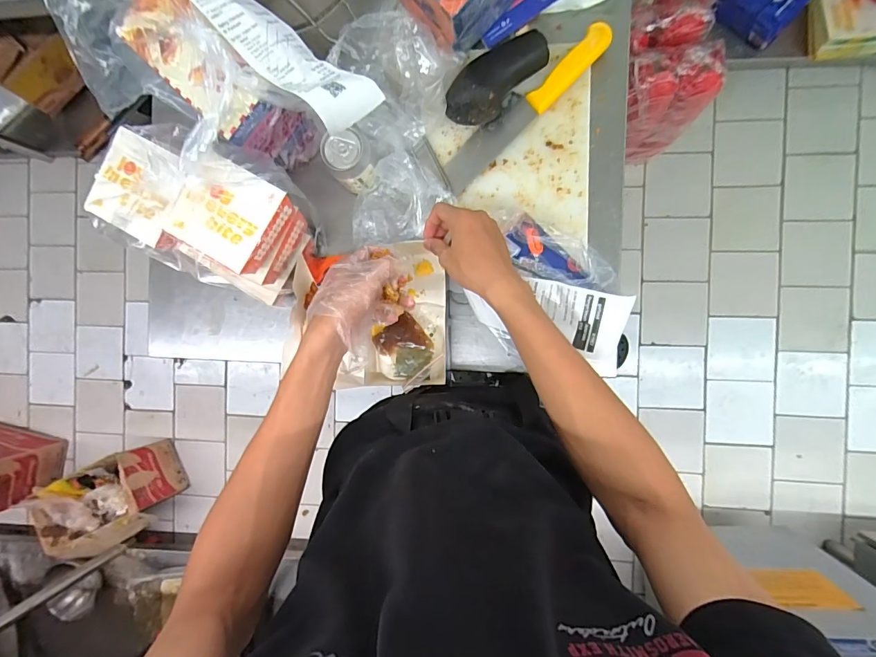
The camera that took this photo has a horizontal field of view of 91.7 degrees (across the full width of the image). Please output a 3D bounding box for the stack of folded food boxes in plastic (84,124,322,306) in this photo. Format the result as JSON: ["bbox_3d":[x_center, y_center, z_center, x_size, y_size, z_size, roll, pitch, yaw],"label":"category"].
[{"bbox_3d":[-0.293,-0.149,0.533,0.227,0.144,0.160,25,94,5],"label":"stack of folded food boxes in plastic"}]

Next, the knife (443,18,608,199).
[{"bbox_3d":[0.115,-0.300,0.578,0.277,0.028,0.047,-43,86,6],"label":"knife"}]

